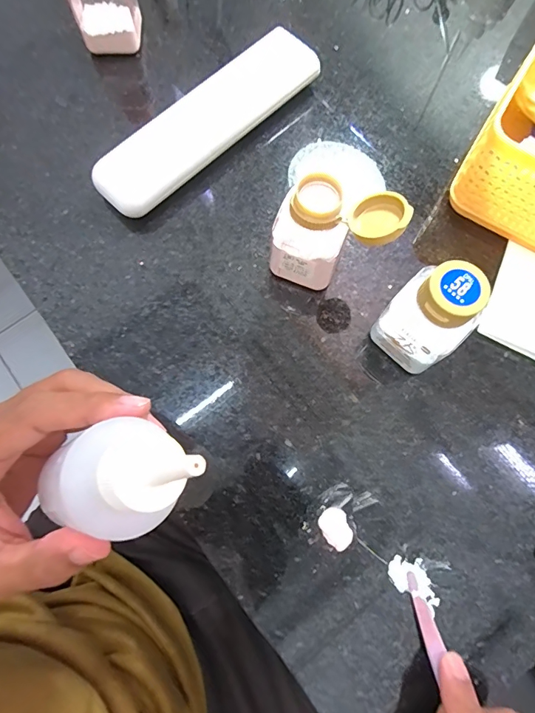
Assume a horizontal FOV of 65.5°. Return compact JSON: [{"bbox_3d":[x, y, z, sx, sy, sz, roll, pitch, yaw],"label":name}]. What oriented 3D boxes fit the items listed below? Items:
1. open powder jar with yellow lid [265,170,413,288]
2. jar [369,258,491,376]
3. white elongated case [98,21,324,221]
[{"bbox_3d":[0.037,-0.066,0.240,0.063,0.076,0.035,20,75,5],"label":"open powder jar with yellow lid"},{"bbox_3d":[0.087,-0.020,0.230,0.041,0.071,0.033,42,78,10],"label":"jar"},{"bbox_3d":[-0.041,-0.164,0.292,0.178,0.024,0.044,-43,79,-12],"label":"white elongated case"}]

